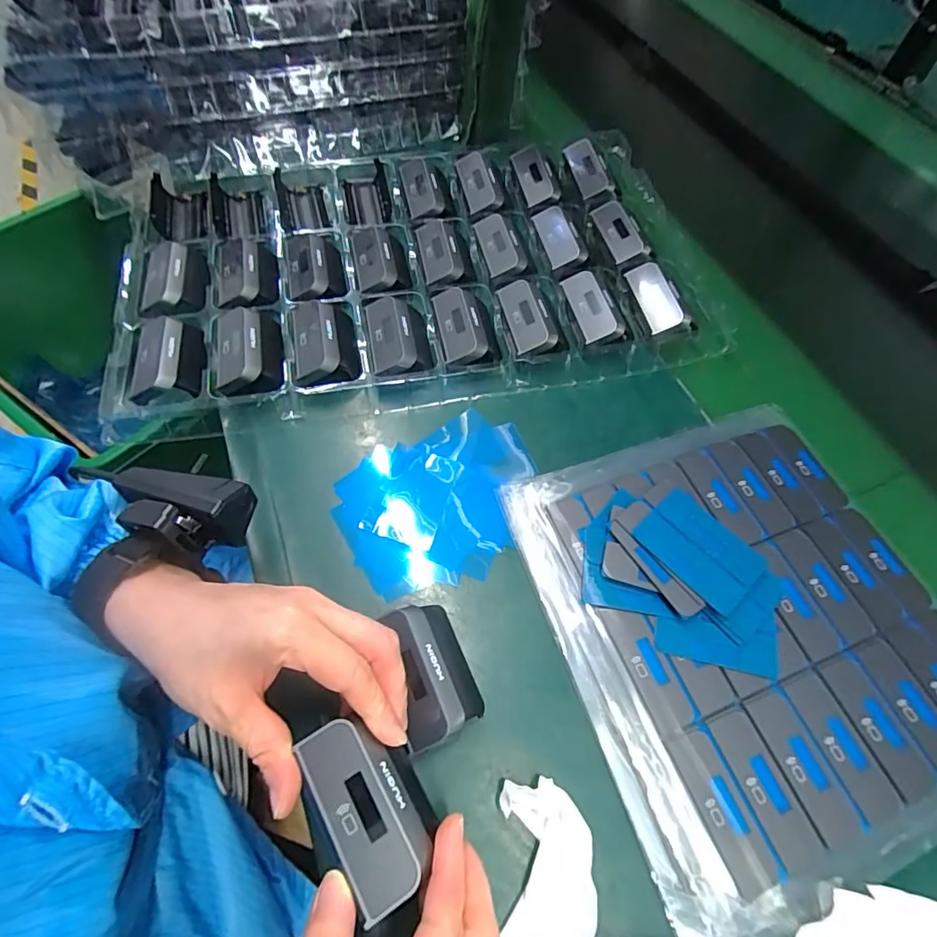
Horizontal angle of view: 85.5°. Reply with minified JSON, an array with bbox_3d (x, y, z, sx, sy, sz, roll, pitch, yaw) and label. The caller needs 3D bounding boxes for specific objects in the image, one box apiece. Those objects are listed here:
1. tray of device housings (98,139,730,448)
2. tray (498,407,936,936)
[{"bbox_3d":[-0.054,-0.194,0.468,0.493,0.047,0.313,-8,61,-9],"label":"tray of device housings"},{"bbox_3d":[0.175,0.087,0.309,0.228,0.026,0.260,-16,62,-13],"label":"tray"}]

